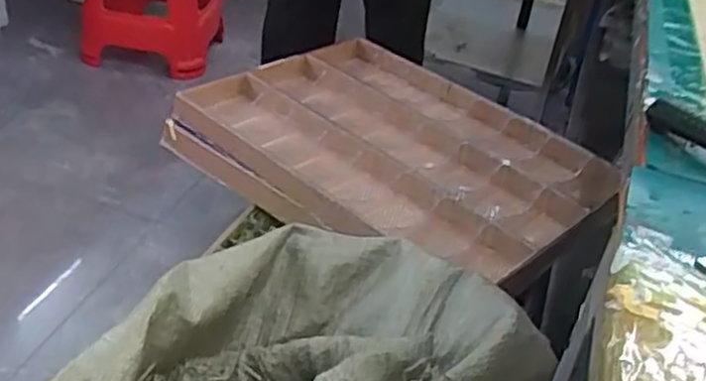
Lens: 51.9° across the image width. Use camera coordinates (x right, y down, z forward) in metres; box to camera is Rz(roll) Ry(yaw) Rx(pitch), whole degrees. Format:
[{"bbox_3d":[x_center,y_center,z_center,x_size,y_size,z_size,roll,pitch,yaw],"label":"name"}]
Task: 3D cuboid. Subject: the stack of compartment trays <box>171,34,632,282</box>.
[{"bbox_3d":[0.071,-0.064,1.228,0.642,0.085,0.474,30,40,30],"label":"stack of compartment trays"}]

